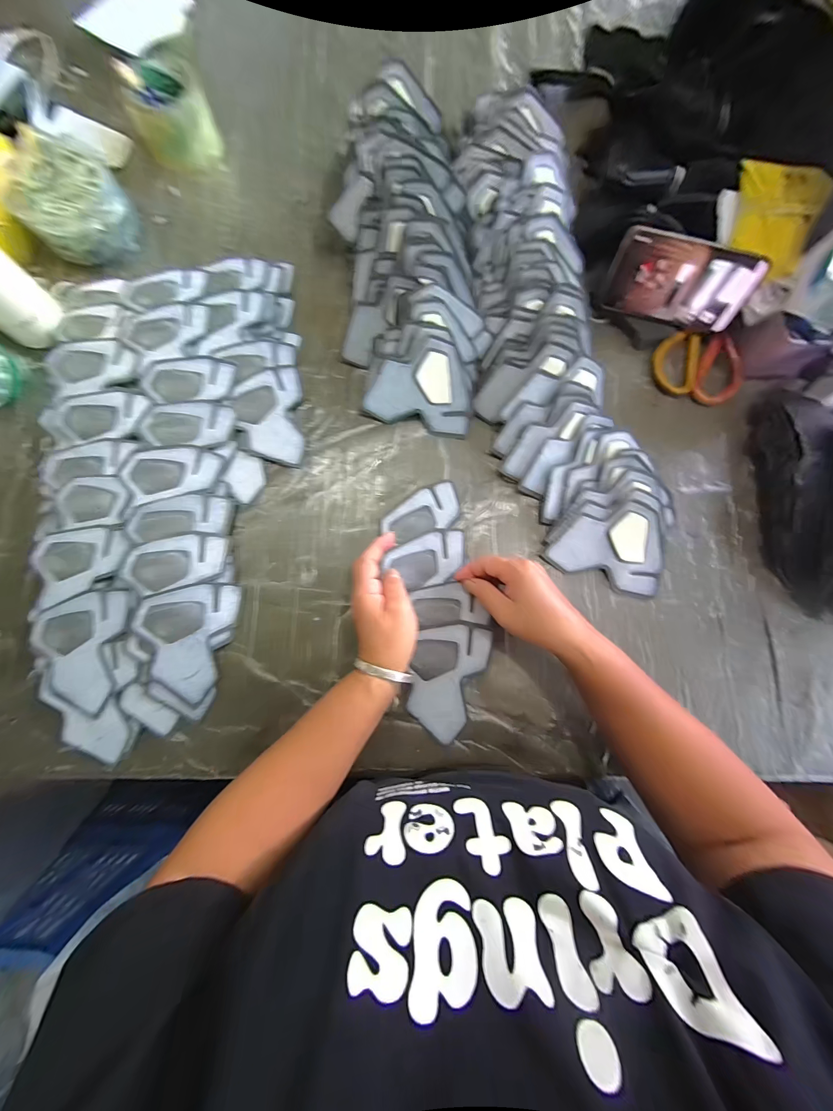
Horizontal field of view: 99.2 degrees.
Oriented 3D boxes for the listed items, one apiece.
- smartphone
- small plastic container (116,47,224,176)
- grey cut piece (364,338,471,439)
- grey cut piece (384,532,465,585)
[{"bbox_3d":[0.301,-0.312,0.407,0.155,0.077,0.011,17,59,4],"label":"smartphone"},{"bbox_3d":[-0.323,-0.584,0.470,0.097,0.073,0.080,-23,82,-5],"label":"small plastic container"},{"bbox_3d":[0.007,-0.196,0.411,0.121,0.008,0.093,14,118,0],"label":"grey cut piece"},{"bbox_3d":[0.011,0.005,0.389,0.096,0.005,0.055,-11,95,-20],"label":"grey cut piece"}]

